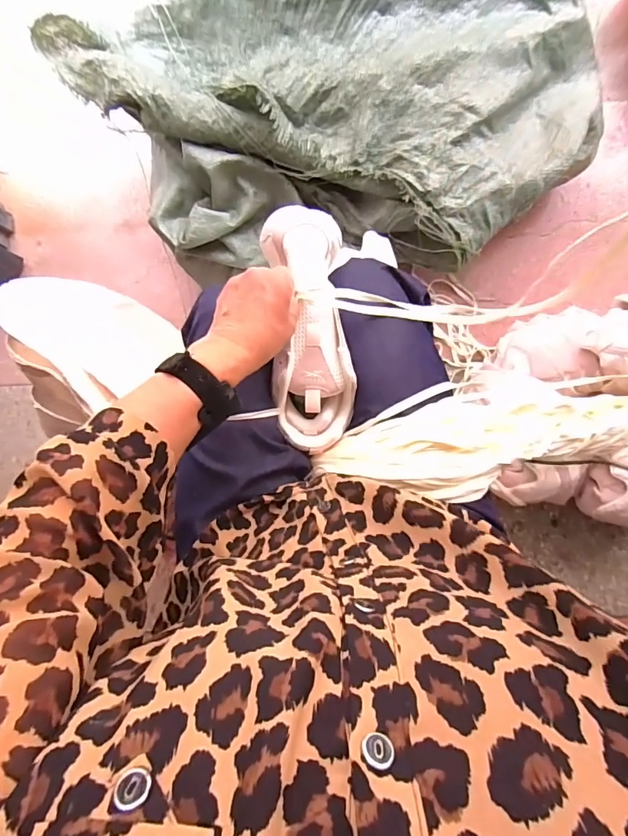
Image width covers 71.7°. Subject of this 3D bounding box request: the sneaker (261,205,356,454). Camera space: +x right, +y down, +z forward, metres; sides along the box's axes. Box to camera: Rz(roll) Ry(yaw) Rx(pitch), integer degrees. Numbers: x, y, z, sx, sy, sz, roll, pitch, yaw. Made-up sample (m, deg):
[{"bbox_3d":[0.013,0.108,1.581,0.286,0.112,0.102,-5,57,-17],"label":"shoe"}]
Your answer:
[{"bbox_3d":[-0.005,-0.097,0.469,0.077,0.082,0.260,-3,92,4],"label":"sneaker"}]

